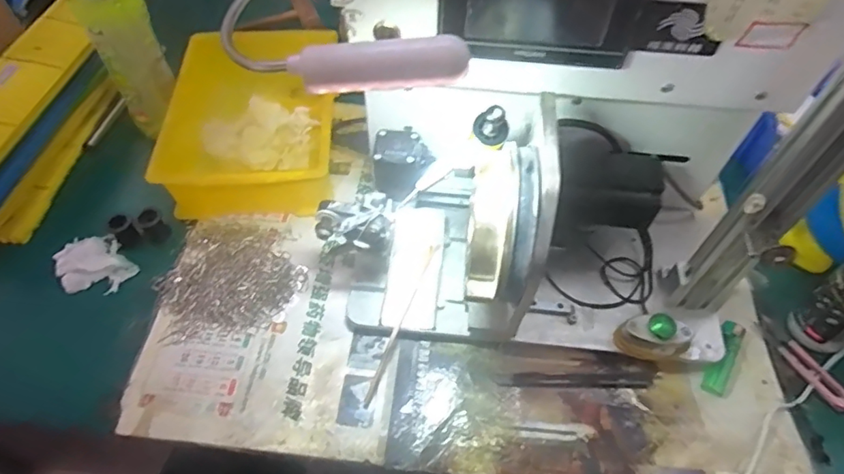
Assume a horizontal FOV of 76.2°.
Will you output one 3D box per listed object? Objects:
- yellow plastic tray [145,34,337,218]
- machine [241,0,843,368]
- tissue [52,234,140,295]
[{"bbox_3d":[-0.196,-0.136,0.629,0.168,0.077,0.241,-4,55,-4],"label":"yellow plastic tray"},{"bbox_3d":[0.111,-0.065,0.413,0.336,0.343,0.208,0,55,-1],"label":"machine"},{"bbox_3d":[-0.334,0.029,0.547,0.063,0.019,0.068,-38,64,-24],"label":"tissue"}]

